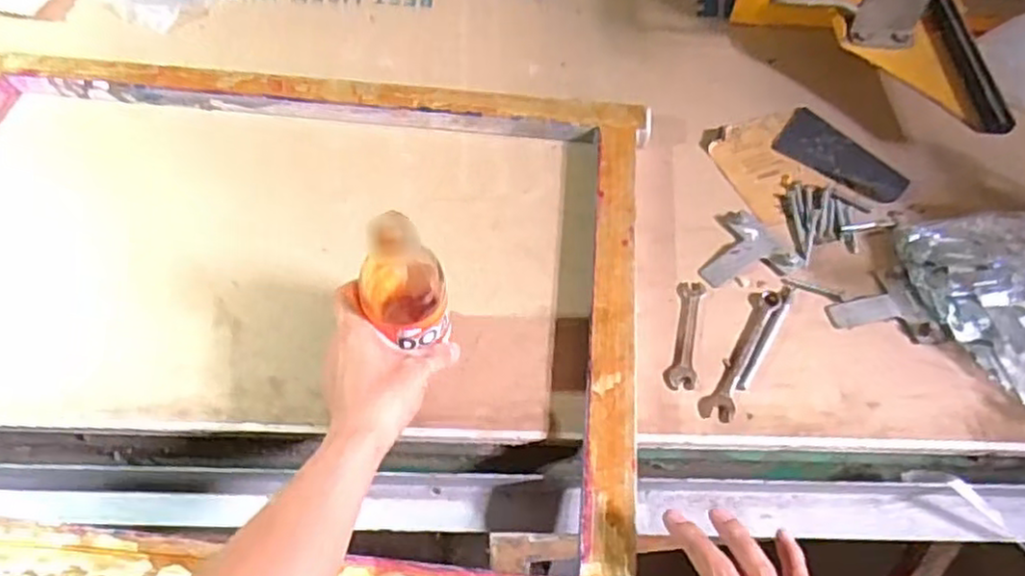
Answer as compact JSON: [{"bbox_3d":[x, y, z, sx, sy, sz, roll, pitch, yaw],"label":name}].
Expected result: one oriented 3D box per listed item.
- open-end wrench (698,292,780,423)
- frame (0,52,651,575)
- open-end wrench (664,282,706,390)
[{"bbox_3d":[0.202,0.055,0.607,0.026,0.004,0.143,26,60,16],"label":"open-end wrench"},{"bbox_3d":[-0.248,-0.012,0.614,0.725,0.053,0.535,6,56,3],"label":"frame"},{"bbox_3d":[0.155,0.040,0.616,0.026,0.004,0.111,12,57,7],"label":"open-end wrench"}]

